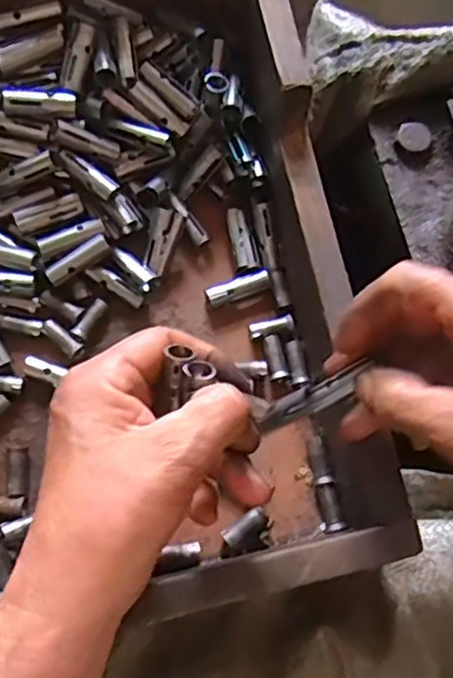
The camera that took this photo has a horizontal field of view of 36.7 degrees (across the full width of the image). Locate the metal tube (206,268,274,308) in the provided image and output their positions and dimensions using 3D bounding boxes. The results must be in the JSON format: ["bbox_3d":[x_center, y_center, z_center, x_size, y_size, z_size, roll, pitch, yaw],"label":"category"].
[{"bbox_3d":[0.007,-0.029,0.382,0.037,0.010,0.011,-19,75,-7],"label":"metal tube"}]

